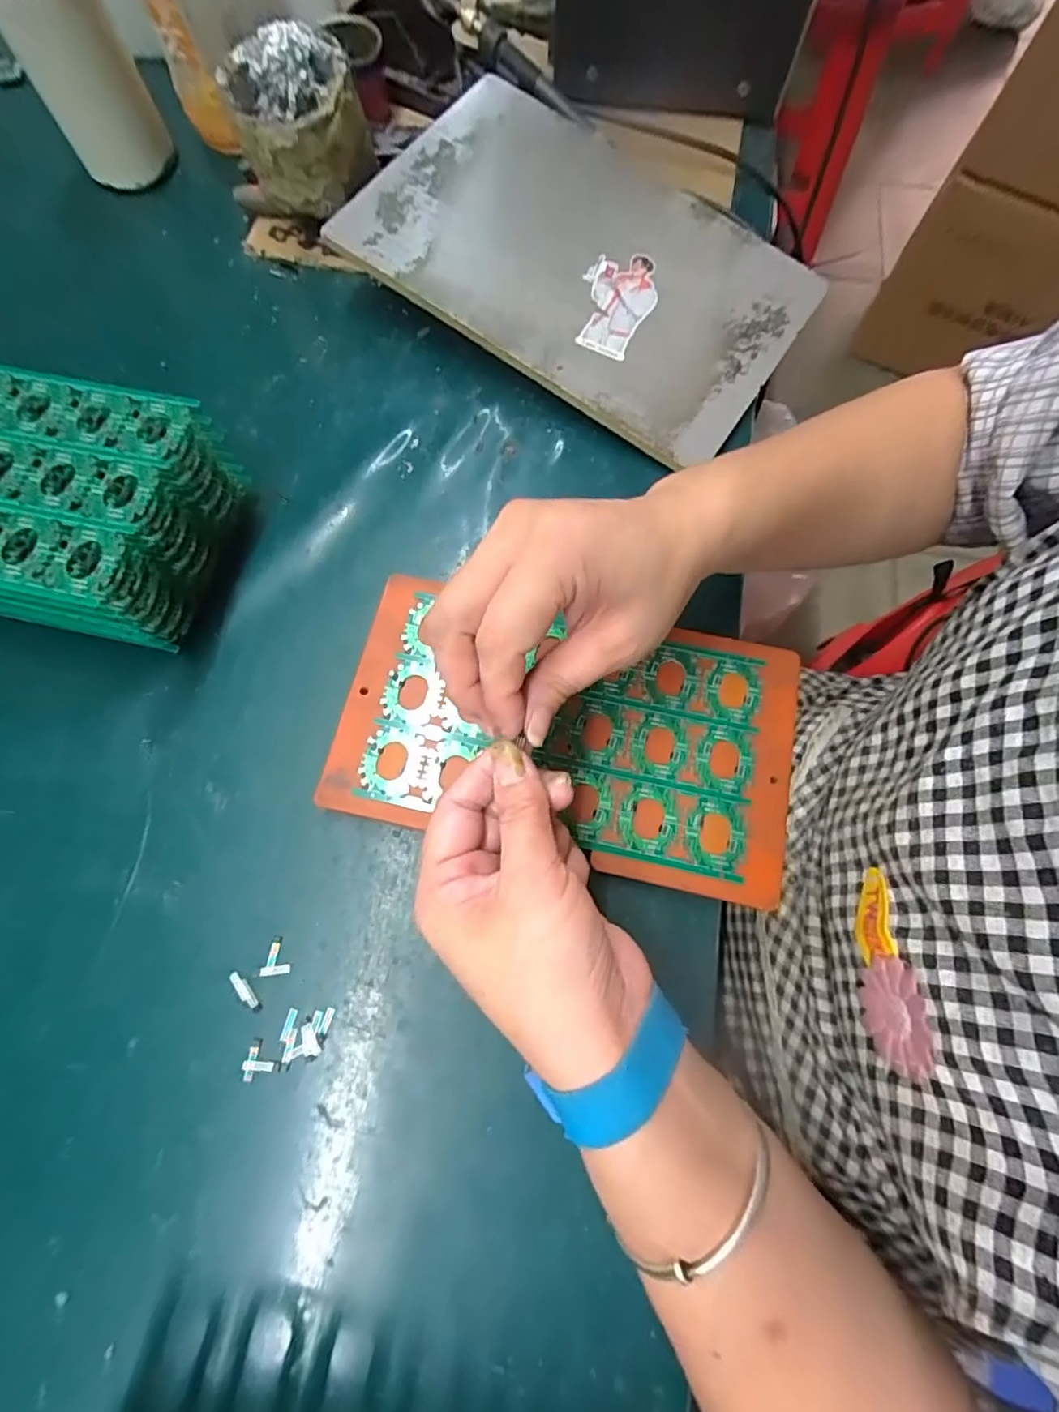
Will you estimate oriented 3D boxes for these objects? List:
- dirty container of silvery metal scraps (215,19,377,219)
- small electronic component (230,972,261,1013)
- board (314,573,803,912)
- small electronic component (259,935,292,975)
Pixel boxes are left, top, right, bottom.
[{"bbox_3d":[-0.157,-0.396,0.393,0.088,0.091,0.077,-18,73,-5],"label":"dirty container of silvery metal scraps"},{"bbox_3d":[-0.141,0.142,0.277,0.006,0.004,0.023,-41,77,-11],"label":"small electronic component"},{"bbox_3d":[0.019,0.013,0.303,0.241,0.006,0.138,10,73,4],"label":"board"},{"bbox_3d":[-0.126,0.127,0.282,0.014,0.004,0.018,15,73,5],"label":"small electronic component"}]

